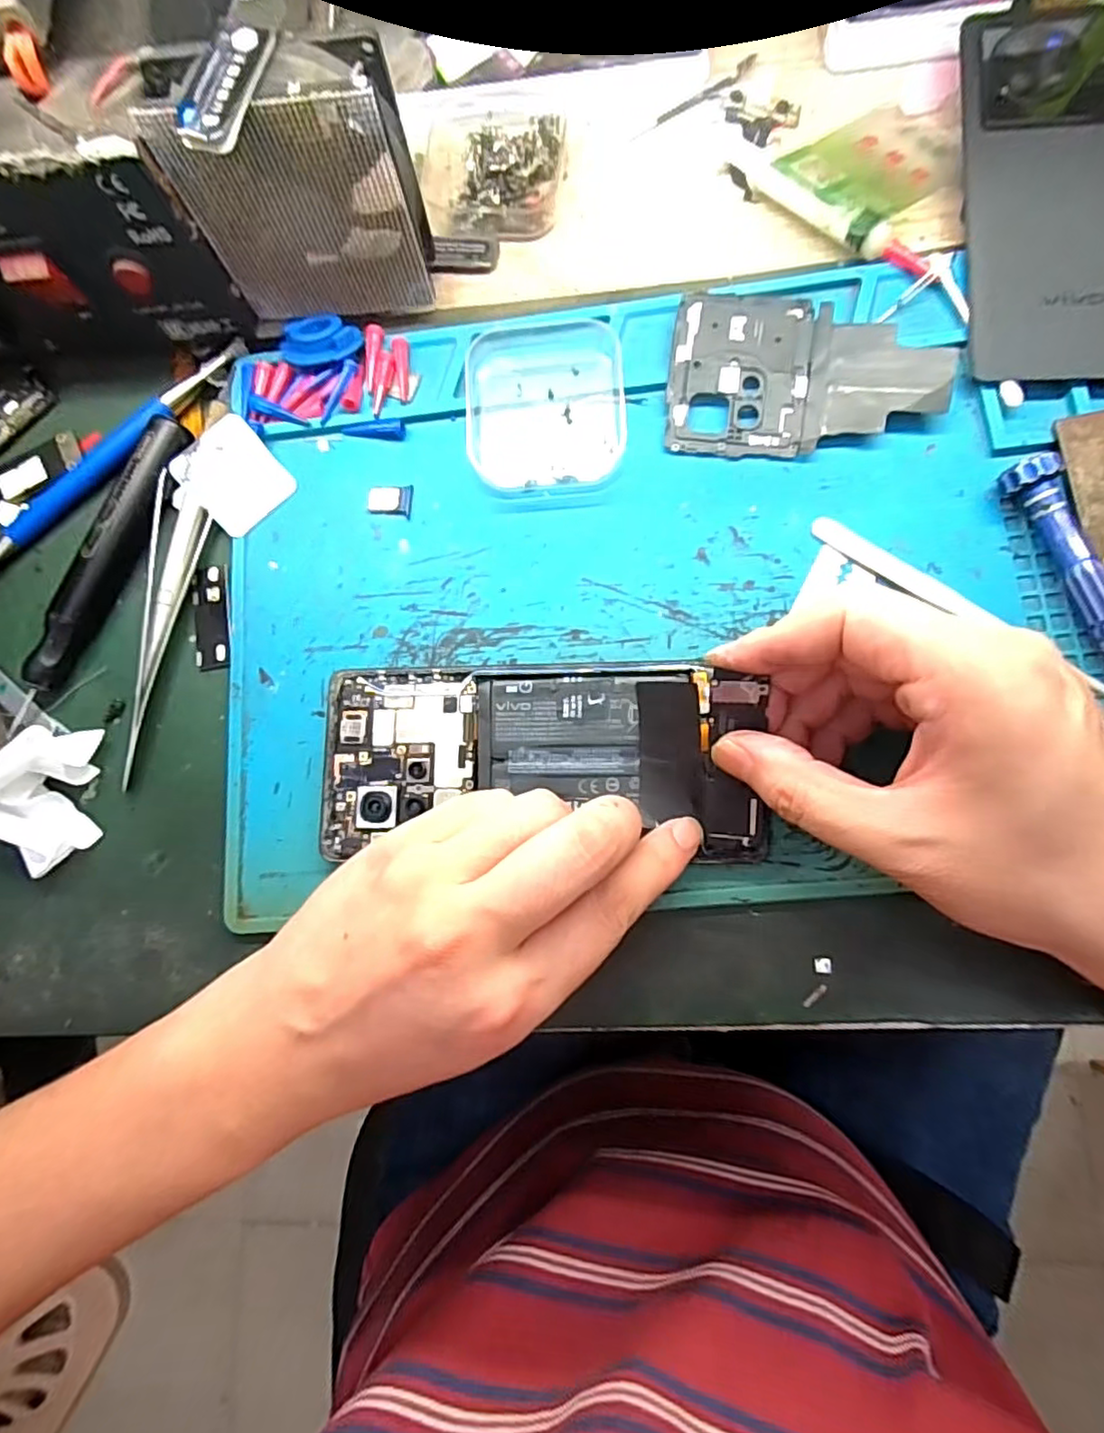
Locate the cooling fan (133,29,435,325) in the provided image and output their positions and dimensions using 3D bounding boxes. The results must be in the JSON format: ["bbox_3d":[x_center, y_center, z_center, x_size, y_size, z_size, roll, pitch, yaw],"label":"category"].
[{"bbox_3d":[-0.090,-0.195,0.236,0.080,0.080,0.025,-4,82,5],"label":"cooling fan"}]

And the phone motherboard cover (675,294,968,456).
[{"bbox_3d":[0.100,-0.137,0.248,0.103,0.005,0.064,3,88,10],"label":"phone motherboard cover"}]

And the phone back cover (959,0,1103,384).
[{"bbox_3d":[0.202,-0.206,0.244,0.073,0.010,0.154,0,82,6],"label":"phone back cover"}]

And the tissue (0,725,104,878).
[{"bbox_3d":[-0.200,0.033,0.245,0.038,0.024,0.050,43,88,10],"label":"tissue"}]

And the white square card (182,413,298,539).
[{"bbox_3d":[-0.135,-0.102,0.266,0.037,0.004,0.040,-43,98,-6],"label":"white square card"}]

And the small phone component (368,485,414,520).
[{"bbox_3d":[-0.068,-0.091,0.262,0.019,0.004,0.014,3,82,6],"label":"small phone component"}]

